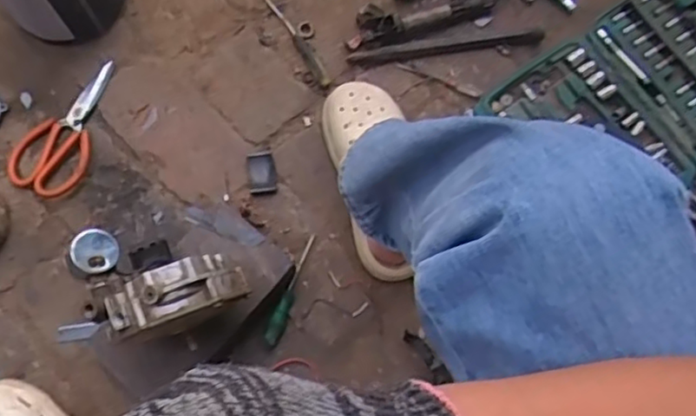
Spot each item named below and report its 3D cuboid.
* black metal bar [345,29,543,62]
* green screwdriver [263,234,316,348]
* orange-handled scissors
[{"bbox_3d":[0.131,-0.219,0.876,0.261,0.024,0.020,-5,76,-3],"label":"black metal bar"},{"bbox_3d":[-0.069,0.100,0.799,0.017,0.027,0.143,22,76,4],"label":"green screwdriver"},{"bbox_3d":[-0.371,-0.109,0.848,0.090,0.020,0.189,14,76,2],"label":"orange-handled scissors"}]

